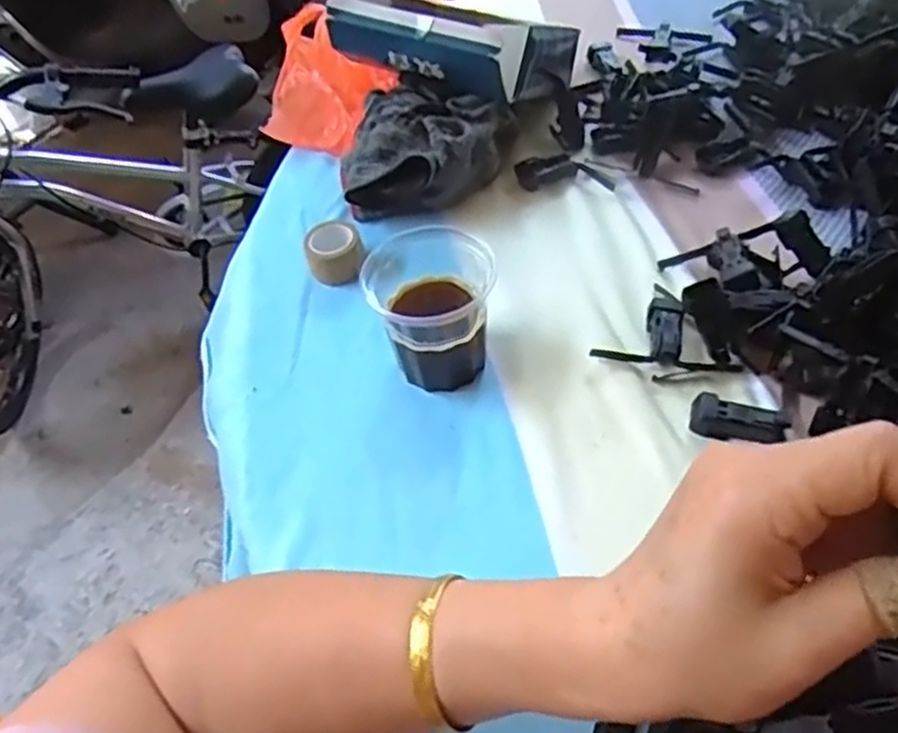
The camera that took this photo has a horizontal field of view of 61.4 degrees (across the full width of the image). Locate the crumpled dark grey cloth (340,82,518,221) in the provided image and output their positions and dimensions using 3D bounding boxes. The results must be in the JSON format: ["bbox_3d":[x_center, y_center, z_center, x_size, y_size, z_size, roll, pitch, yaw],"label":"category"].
[{"bbox_3d":[-0.018,-0.154,0.538,0.105,0.053,0.109,12,52,16],"label":"crumpled dark grey cloth"}]

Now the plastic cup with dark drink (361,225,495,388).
[{"bbox_3d":[-0.012,-0.032,0.427,0.062,0.068,0.075,-16,50,-7],"label":"plastic cup with dark drink"}]

